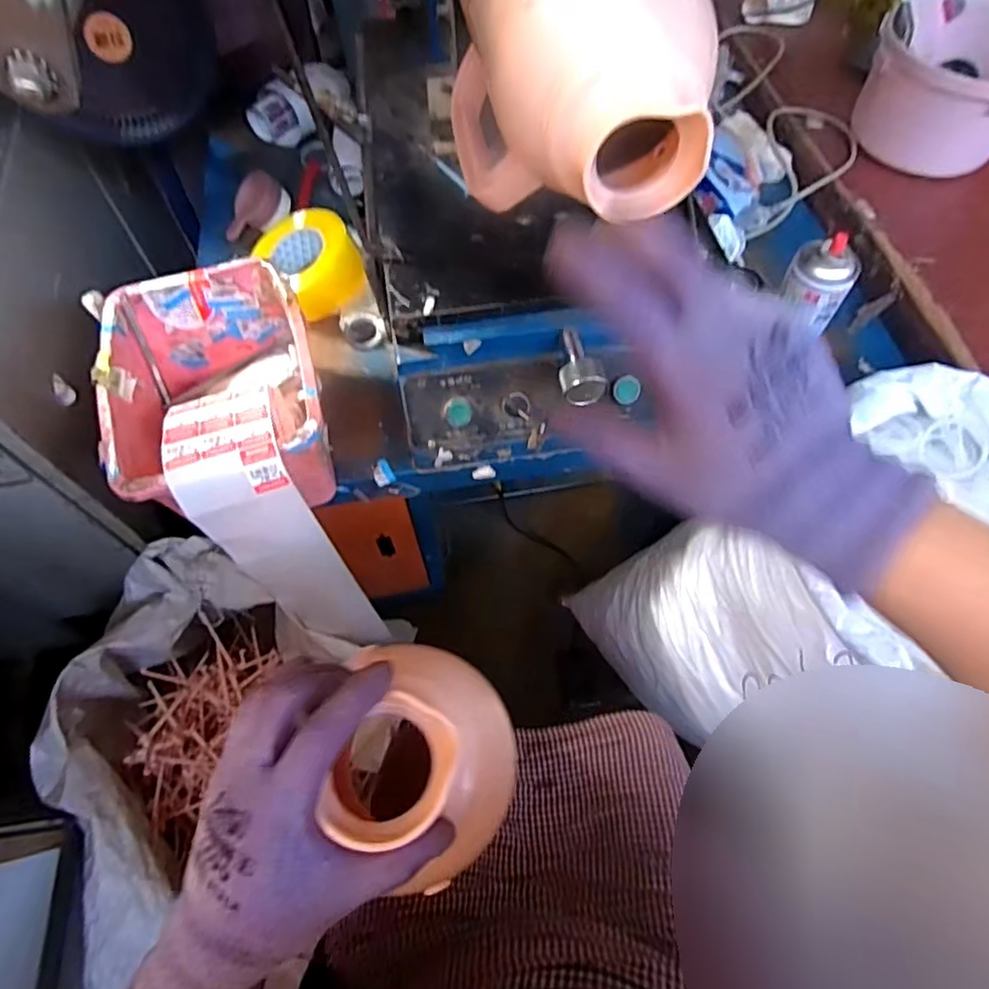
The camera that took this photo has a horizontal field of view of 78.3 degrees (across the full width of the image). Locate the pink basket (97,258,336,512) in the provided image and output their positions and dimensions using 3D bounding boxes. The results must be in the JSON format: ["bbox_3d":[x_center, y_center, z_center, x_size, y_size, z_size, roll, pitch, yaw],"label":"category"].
[{"bbox_3d":[-0.258,-0.092,0.587,0.183,0.124,0.231,-16,63,-7],"label":"pink basket"}]

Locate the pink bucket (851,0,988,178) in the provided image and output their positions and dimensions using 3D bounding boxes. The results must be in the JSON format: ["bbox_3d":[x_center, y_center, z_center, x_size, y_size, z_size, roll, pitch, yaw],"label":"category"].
[{"bbox_3d":[0.579,-0.509,0.781,0.170,0.153,0.180,0,62,1],"label":"pink bucket"}]

